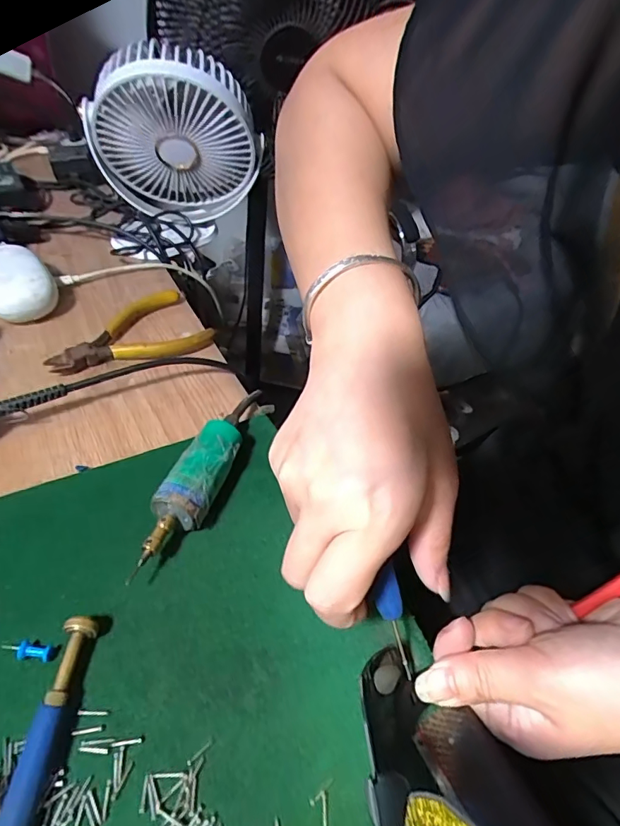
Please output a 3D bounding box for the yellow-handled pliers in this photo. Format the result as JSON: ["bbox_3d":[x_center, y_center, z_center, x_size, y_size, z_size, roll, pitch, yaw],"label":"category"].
[{"bbox_3d":[-0.144,-0.060,0.378,0.118,0.014,0.077,-26,53,-29],"label":"yellow-handled pliers"}]

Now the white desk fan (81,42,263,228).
[{"bbox_3d":[-0.133,-0.264,0.472,0.153,0.159,0.049,-15,66,33],"label":"white desk fan"}]

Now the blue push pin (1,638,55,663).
[{"bbox_3d":[-0.127,0.105,0.214,0.023,0.008,0.009,13,44,6],"label":"blue push pin"}]

